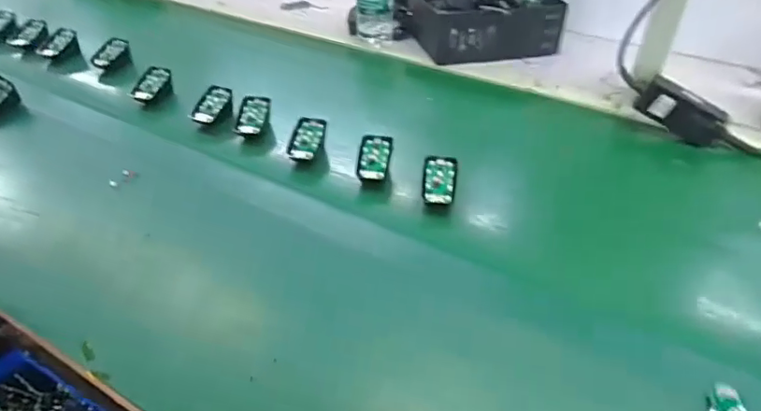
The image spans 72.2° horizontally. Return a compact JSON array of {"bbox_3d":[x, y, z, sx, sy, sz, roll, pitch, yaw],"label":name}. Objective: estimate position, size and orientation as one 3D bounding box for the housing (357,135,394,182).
[{"bbox_3d":[-0.009,-0.061,0.681,0.043,0.022,0.068,8,63,1],"label":"housing"}]

